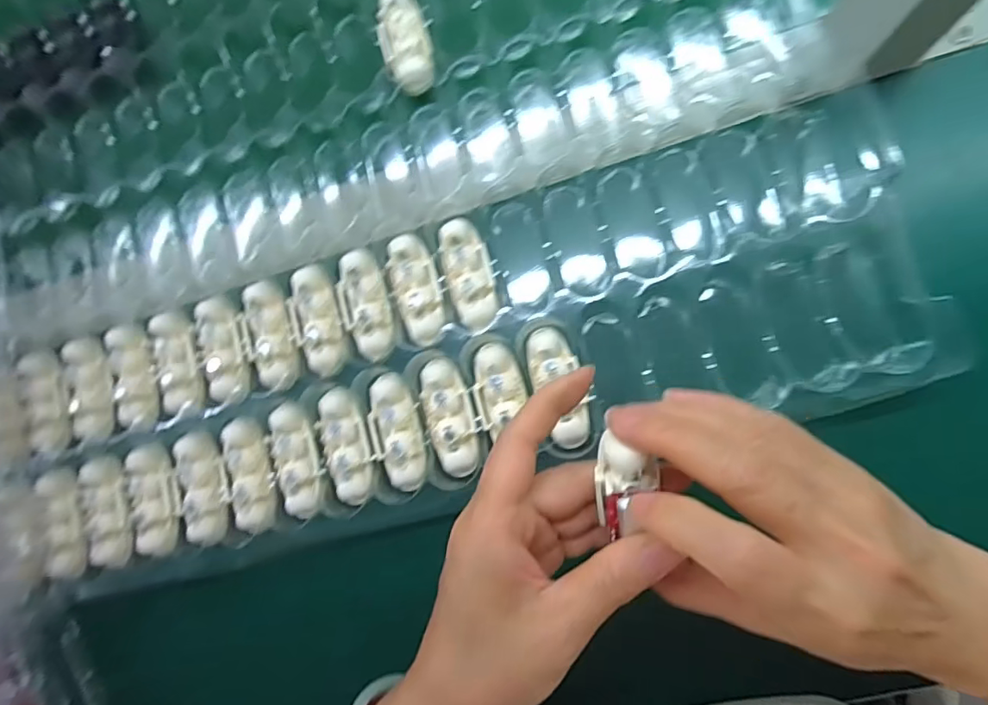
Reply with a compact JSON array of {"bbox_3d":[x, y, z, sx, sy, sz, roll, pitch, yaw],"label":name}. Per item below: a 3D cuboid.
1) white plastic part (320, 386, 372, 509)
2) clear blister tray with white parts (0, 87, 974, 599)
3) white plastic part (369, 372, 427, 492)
[{"bbox_3d":[-0.084,0.052,0.303,0.024,0.012,0.064,-17,85,8],"label":"white plastic part"},{"bbox_3d":[-0.029,0.000,0.297,0.502,0.033,0.158,-15,86,8],"label":"clear blister tray with white parts"},{"bbox_3d":[-0.055,0.044,0.299,0.026,0.013,0.064,-19,85,8],"label":"white plastic part"}]

